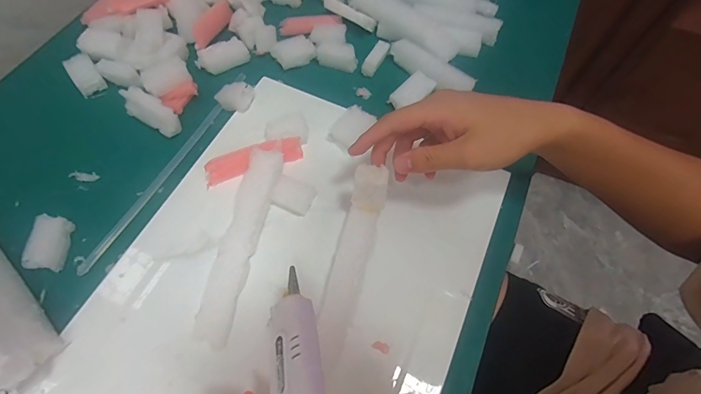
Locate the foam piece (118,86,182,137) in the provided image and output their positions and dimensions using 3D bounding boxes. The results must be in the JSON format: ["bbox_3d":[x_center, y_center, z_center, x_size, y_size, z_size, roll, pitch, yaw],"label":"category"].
[{"bbox_3d":[-0.214,-0.092,0.410,0.068,0.027,0.024,35,67,-3],"label":"foam piece"}]

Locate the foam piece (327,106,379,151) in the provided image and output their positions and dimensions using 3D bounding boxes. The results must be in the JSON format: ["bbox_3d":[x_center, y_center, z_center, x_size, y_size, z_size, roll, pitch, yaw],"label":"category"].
[{"bbox_3d":[0.001,-0.075,0.405,0.029,0.018,0.049,39,69,18],"label":"foam piece"}]

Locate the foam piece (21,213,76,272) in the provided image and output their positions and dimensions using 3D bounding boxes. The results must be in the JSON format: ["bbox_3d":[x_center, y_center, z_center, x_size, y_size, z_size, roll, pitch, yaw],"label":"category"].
[{"bbox_3d":[-0.274,0.042,0.348,0.025,0.022,0.049,-4,63,-2],"label":"foam piece"}]

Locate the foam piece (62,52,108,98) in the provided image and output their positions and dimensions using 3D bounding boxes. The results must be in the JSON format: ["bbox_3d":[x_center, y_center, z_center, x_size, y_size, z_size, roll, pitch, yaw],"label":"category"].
[{"bbox_3d":[-0.308,-0.142,0.444,0.028,0.023,0.047,-33,67,-16],"label":"foam piece"}]

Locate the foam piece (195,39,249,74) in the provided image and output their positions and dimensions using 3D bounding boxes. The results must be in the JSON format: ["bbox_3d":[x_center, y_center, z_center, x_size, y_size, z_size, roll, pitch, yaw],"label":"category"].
[{"bbox_3d":[-0.154,-0.170,0.460,0.059,0.014,0.031,-28,66,-13],"label":"foam piece"}]

